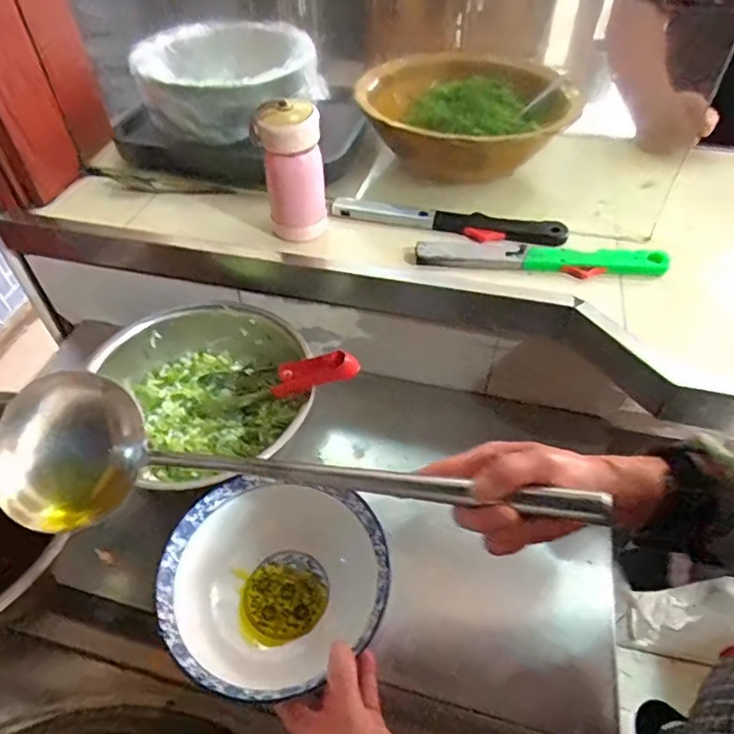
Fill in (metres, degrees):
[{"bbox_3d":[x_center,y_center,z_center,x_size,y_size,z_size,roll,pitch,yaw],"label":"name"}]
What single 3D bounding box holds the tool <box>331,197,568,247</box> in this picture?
[{"bbox_3d":[0.098,-0.180,0.687,0.285,0.023,0.039,9,50,9],"label":"tool"}]

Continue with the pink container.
[{"bbox_3d":[-0.085,-0.225,0.630,0.070,0.147,0.062,-7,49,-4],"label":"pink container"}]

